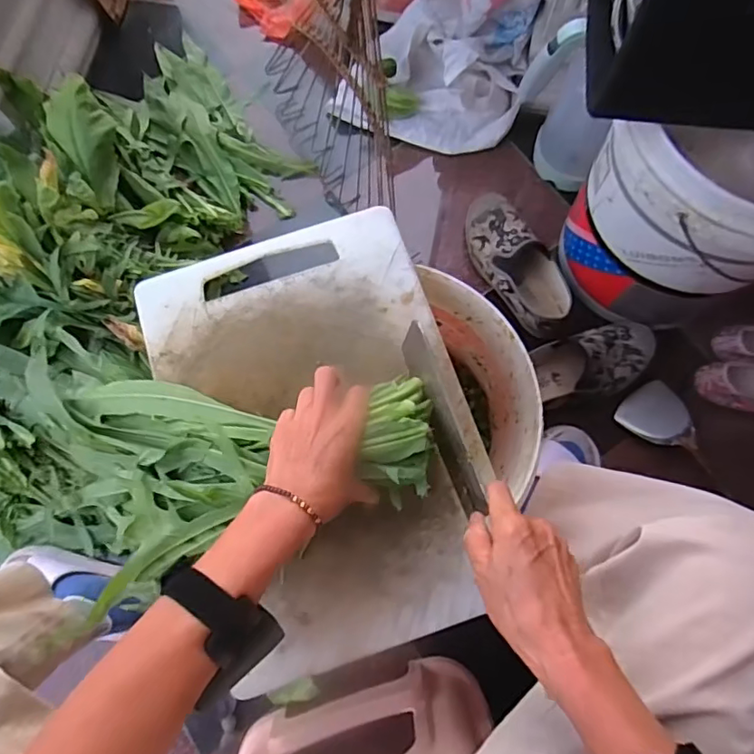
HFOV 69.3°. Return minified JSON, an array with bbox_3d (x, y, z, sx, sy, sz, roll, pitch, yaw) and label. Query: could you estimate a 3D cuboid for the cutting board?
[{"bbox_3d":[-0.053,0.044,0.511,0.267,0.016,0.399,-19,76,-4],"label":"cutting board"}]

